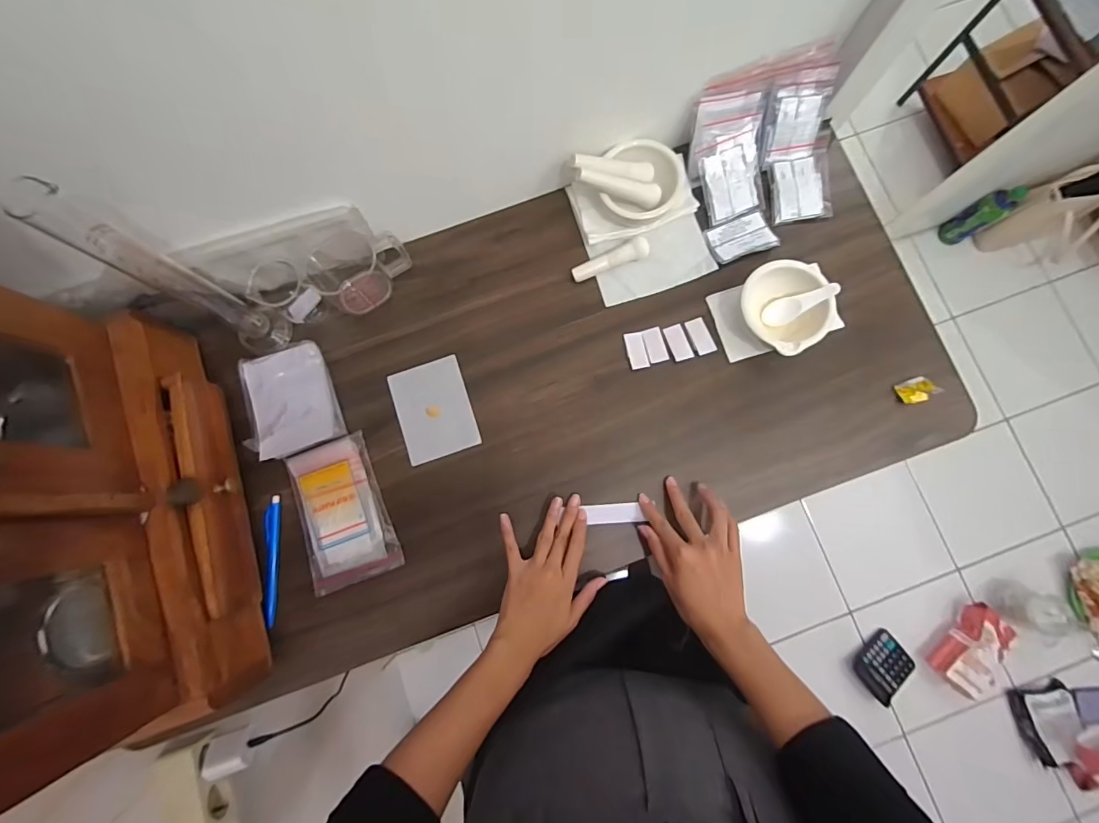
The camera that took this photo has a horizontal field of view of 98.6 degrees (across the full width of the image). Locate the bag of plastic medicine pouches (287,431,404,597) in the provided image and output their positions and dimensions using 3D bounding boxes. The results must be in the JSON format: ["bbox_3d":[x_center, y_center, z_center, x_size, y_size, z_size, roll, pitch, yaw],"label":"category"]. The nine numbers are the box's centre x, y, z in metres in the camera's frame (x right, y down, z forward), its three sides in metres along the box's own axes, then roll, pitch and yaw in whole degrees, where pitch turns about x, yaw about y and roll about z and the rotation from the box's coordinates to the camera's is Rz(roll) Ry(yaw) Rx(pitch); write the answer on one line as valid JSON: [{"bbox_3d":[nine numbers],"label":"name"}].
[{"bbox_3d":[-0.231,0.112,0.525,0.090,0.021,0.153,-21,81,-1],"label":"bag of plastic medicine pouches"}]

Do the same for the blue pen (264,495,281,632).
[{"bbox_3d":[-0.305,0.164,0.522,0.014,0.013,0.136,-5,81,1],"label":"blue pen"}]

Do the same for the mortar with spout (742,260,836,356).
[{"bbox_3d":[0.264,-0.116,0.533,0.095,0.043,0.099,0,82,2],"label":"mortar with spout"}]

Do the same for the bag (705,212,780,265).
[{"bbox_3d":[0.230,-0.209,0.567,0.077,0.014,0.051,-18,81,-1],"label":"bag"}]

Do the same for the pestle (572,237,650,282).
[{"bbox_3d":[0.073,-0.181,0.562,0.093,0.023,0.023,-17,81,-1],"label":"pestle"}]

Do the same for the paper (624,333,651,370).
[{"bbox_3d":[0.103,-0.072,0.555,0.022,0.004,0.044,-12,81,0],"label":"paper"}]

